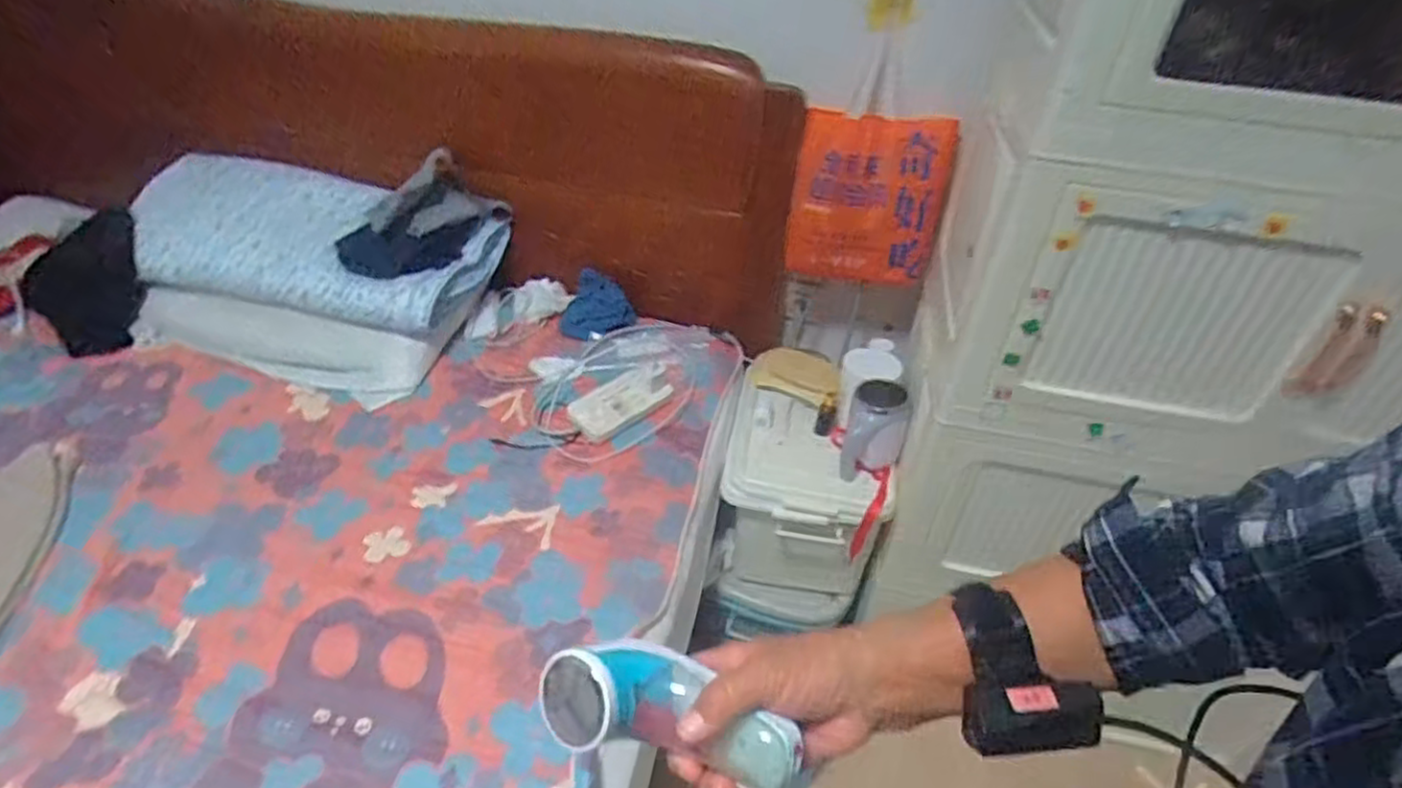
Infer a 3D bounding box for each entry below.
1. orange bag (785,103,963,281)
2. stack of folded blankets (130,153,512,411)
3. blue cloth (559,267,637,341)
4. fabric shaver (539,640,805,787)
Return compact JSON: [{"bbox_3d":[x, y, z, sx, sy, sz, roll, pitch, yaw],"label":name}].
[{"bbox_3d":[0.285,-0.330,1.240,0.261,0.293,0.081,4,40,-1],"label":"orange bag"},{"bbox_3d":[-0.758,-0.252,1.349,0.640,0.251,0.357,12,40,6],"label":"stack of folded blankets"},{"bbox_3d":[-0.200,-0.169,1.438,0.130,0.039,0.155,22,62,-8],"label":"blue cloth"},{"bbox_3d":[-0.019,0.180,0.419,0.146,0.048,0.066,13,40,12],"label":"fabric shaver"}]

